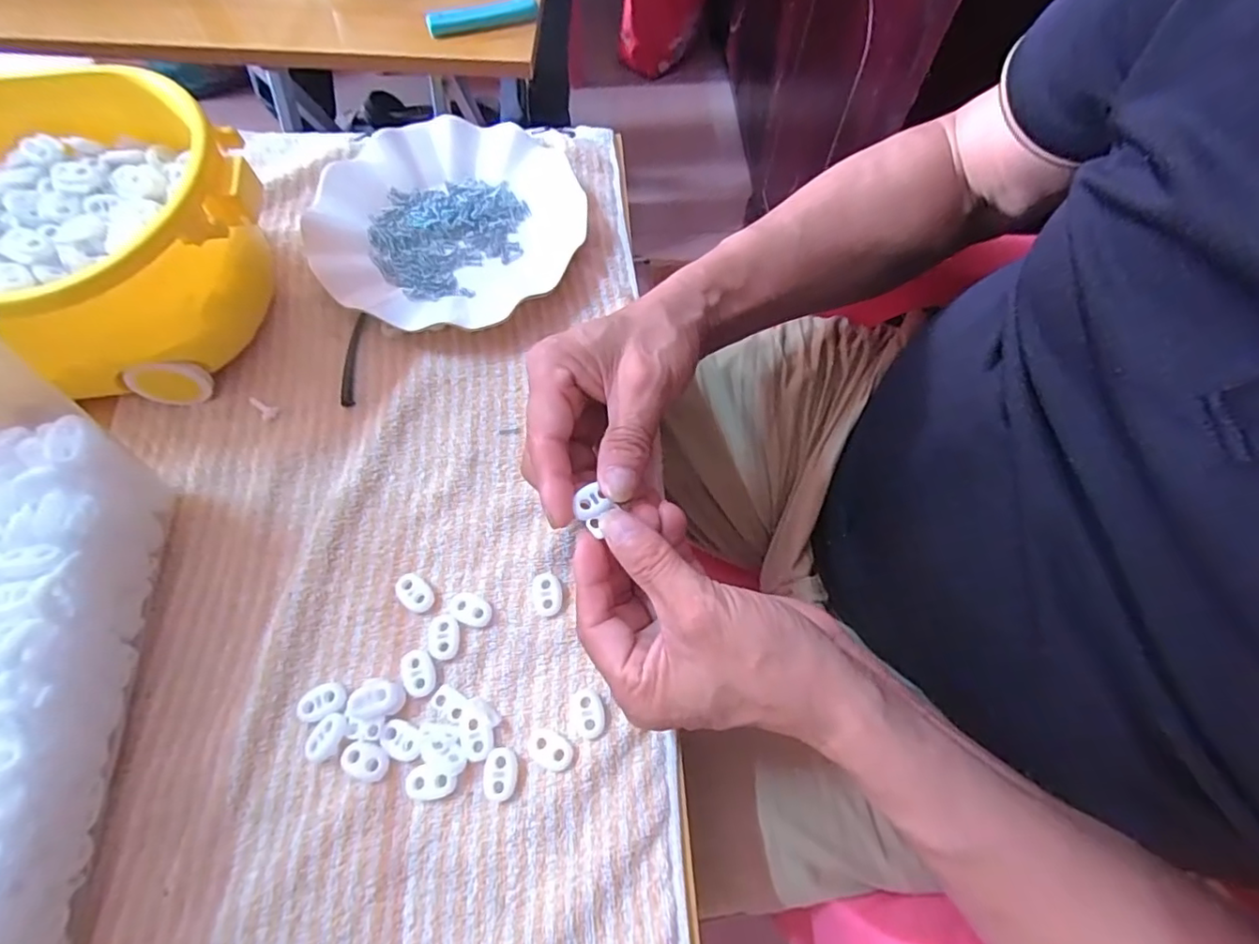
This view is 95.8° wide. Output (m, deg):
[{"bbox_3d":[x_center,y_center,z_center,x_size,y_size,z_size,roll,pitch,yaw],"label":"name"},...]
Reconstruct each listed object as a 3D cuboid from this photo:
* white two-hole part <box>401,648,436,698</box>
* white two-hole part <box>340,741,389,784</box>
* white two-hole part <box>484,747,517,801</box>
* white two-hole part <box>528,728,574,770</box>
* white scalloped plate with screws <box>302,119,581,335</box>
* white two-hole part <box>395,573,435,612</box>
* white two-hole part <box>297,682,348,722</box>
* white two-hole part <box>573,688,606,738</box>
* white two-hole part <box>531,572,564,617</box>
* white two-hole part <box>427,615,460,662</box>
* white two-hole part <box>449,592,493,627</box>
[{"bbox_3d":[-0.105,0.101,0.285,0.015,0.004,0.022,-28,70,-13],"label":"white two-hole part"},{"bbox_3d":[-0.125,0.136,0.267,0.022,0.004,0.017,14,67,5],"label":"white two-hole part"},{"bbox_3d":[-0.061,0.143,0.269,0.015,0.004,0.022,-6,66,-3],"label":"white two-hole part"},{"bbox_3d":[-0.038,0.133,0.273,0.022,0.004,0.014,25,68,10],"label":"white two-hole part"},{"bbox_3d":[-0.127,-0.178,0.396,0.182,0.024,0.164,-42,73,-17],"label":"white scalloped plate with screws"},{"bbox_3d":[-0.114,0.064,0.302,0.023,0.006,0.015,33,70,13],"label":"white two-hole part"},{"bbox_3d":[-0.150,0.112,0.278,0.022,0.004,0.014,-21,68,-10],"label":"white two-hole part"},{"bbox_3d":[-0.020,0.119,0.280,0.014,0.004,0.022,-11,67,-5],"label":"white two-hole part"},{"bbox_3d":[-0.044,0.065,0.303,0.015,0.004,0.022,-13,67,-6],"label":"white two-hole part"},{"bbox_3d":[-0.095,0.085,0.292,0.016,0.004,0.022,-6,66,-3],"label":"white two-hole part"},{"bbox_3d":[-0.084,0.073,0.299,0.023,0.006,0.015,19,67,8],"label":"white two-hole part"}]

